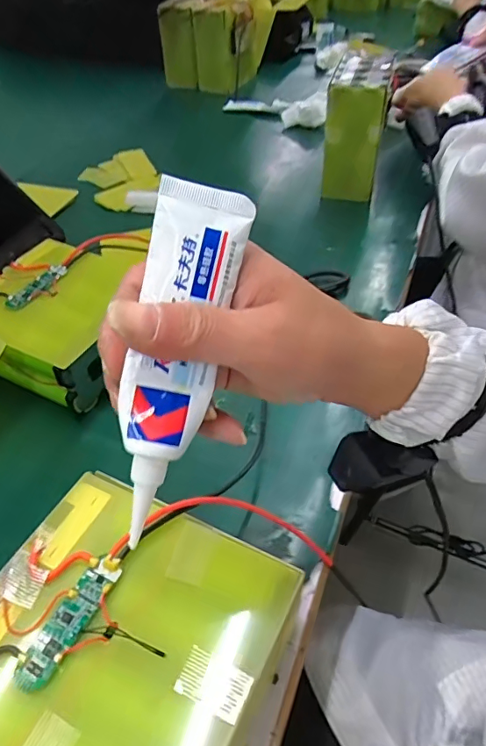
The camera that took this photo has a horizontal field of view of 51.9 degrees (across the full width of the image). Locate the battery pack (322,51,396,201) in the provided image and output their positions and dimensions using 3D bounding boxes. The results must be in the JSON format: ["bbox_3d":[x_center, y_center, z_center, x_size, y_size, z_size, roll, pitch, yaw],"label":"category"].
[{"bbox_3d":[0.146,-0.324,0.662,0.073,0.142,0.114,9,47,10],"label":"battery pack"}]

